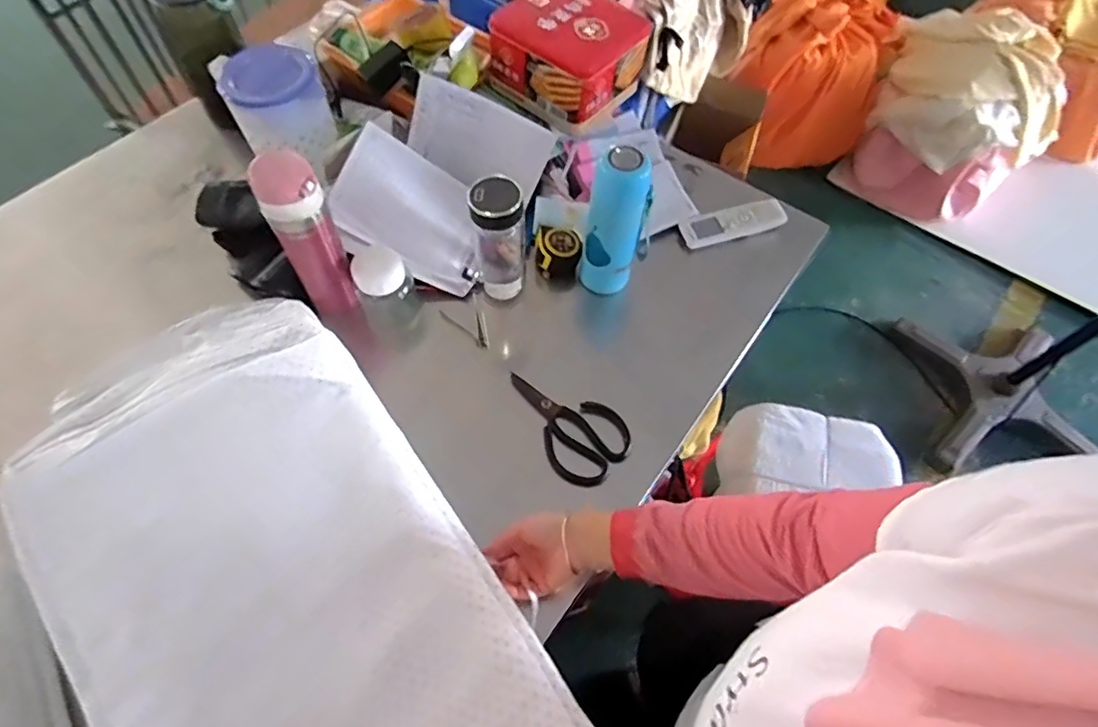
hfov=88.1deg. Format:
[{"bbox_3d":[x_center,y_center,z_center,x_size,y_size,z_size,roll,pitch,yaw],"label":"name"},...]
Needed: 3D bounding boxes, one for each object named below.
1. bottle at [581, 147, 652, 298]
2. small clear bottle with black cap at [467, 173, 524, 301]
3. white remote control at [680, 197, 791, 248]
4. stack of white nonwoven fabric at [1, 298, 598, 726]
[{"bbox_3d":[0.085,-0.179,0.734,0.072,0.207,0.057,10,60,4],"label":"bottle"},{"bbox_3d":[-0.064,-0.149,0.729,0.060,0.190,0.066,1,60,-1],"label":"small clear bottle with black cap"},{"bbox_3d":[0.282,-0.217,0.866,0.157,0.026,0.052,-11,61,-8],"label":"white remote control"},{"bbox_3d":[-0.224,0.175,0.452,0.291,0.061,0.523,-33,73,-15],"label":"stack of white nonwoven fabric"}]

